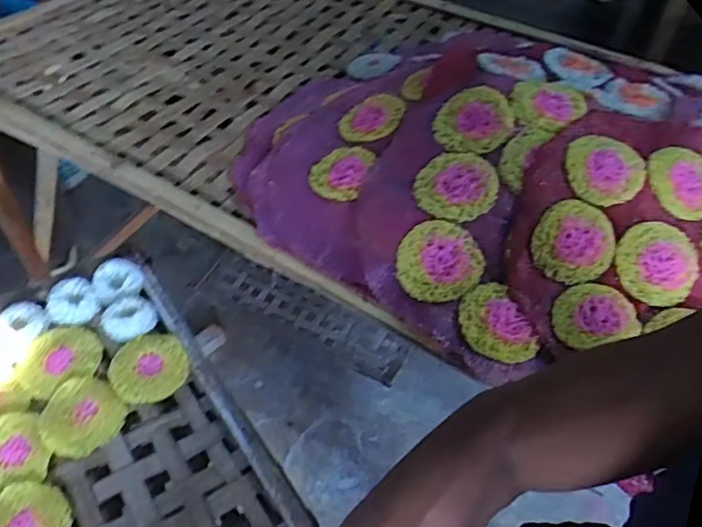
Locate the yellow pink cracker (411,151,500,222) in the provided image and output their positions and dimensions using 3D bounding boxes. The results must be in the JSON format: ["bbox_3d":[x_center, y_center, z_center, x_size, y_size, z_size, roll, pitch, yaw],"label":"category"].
[{"bbox_3d":[0.103,-0.076,0.616,0.079,0.009,0.073,-3,73,11],"label":"yellow pink cracker"}]

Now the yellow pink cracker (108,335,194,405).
[{"bbox_3d":[-0.203,0.102,0.627,0.076,0.006,0.076,1,49,-1],"label":"yellow pink cracker"}]

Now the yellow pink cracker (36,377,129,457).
[{"bbox_3d":[-0.256,0.141,0.583,0.077,0.007,0.070,1,49,-1],"label":"yellow pink cracker"}]

